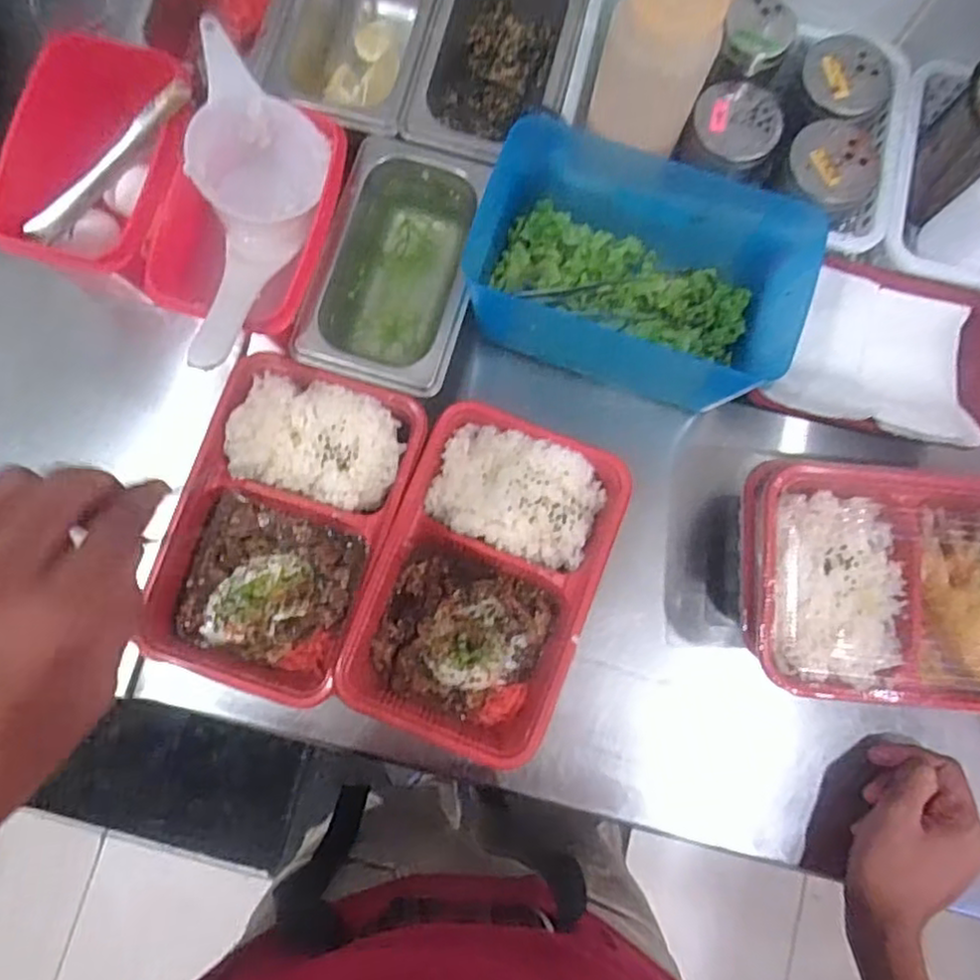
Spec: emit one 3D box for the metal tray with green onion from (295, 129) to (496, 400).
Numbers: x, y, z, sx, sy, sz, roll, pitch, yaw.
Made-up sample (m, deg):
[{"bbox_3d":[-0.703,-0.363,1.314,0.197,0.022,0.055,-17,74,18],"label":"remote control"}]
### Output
[{"bbox_3d":[-0.063,-0.156,0.494,0.103,0.061,0.172,17,80,1],"label":"metal tray with green onion"}]

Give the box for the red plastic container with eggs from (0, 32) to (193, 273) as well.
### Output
[{"bbox_3d":[-0.260,-0.224,0.475,0.107,0.072,0.157,10,80,0],"label":"red plastic container with eggs"}]

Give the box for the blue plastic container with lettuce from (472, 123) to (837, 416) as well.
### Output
[{"bbox_3d":[0.101,-0.154,0.486,0.214,0.097,0.133,23,81,2],"label":"blue plastic container with lettuce"}]

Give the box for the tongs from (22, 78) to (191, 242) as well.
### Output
[{"bbox_3d":[-0.253,-0.217,0.458,0.143,0.019,0.010,-40,84,7],"label":"tongs"}]

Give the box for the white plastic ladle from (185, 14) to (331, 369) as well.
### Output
[{"bbox_3d":[-0.154,-0.185,0.471,0.084,0.080,0.236,4,80,-1],"label":"white plastic ladle"}]

